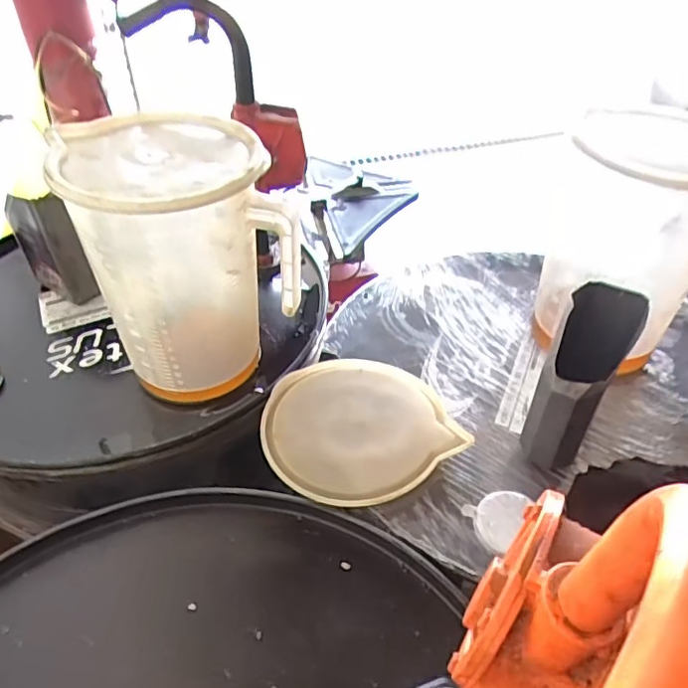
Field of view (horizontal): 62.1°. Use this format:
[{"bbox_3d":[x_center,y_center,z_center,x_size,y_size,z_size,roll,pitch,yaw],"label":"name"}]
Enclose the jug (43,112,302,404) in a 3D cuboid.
[{"bbox_3d":[-0.180,-0.083,0.642,0.197,0.276,0.207,-21,45,-24],"label":"jug"}]

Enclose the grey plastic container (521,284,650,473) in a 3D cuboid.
[{"bbox_3d":[0.247,0.040,0.605,0.065,0.158,0.144,22,45,23],"label":"grey plastic container"}]

